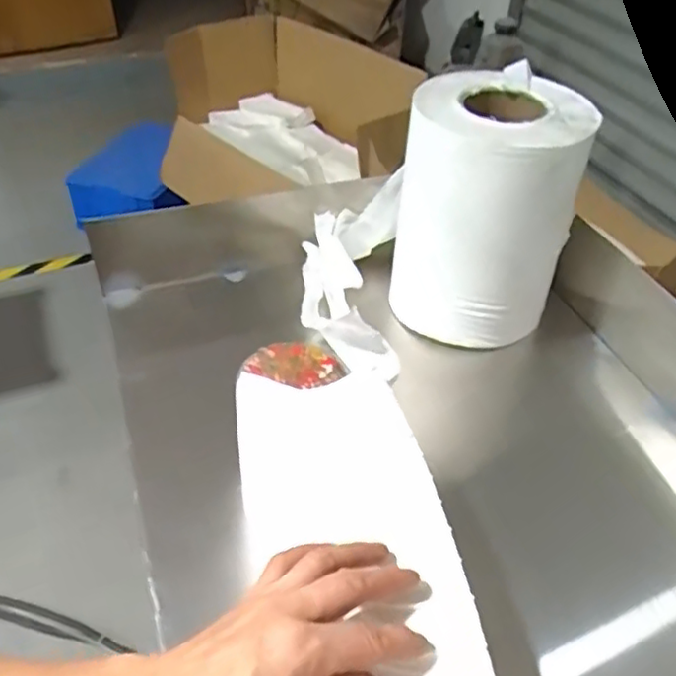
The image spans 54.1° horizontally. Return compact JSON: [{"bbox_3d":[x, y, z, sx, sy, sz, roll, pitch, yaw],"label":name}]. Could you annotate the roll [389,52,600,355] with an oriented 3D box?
[{"bbox_3d":[0.146,-0.129,0.681,0.163,0.228,0.170,6,42,4],"label":"roll"}]

